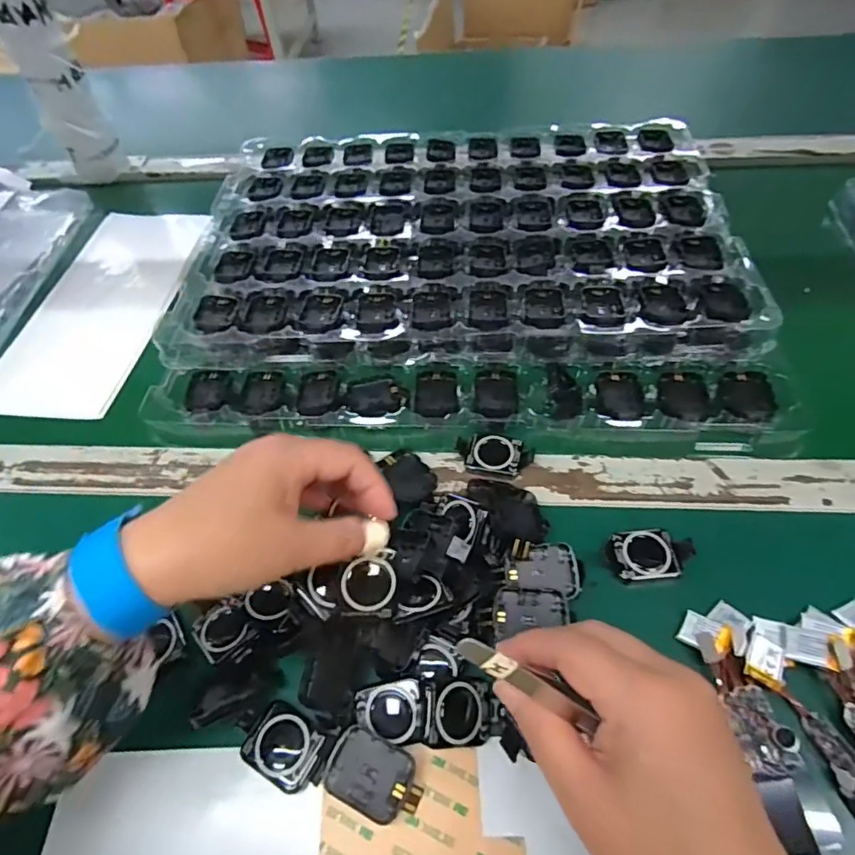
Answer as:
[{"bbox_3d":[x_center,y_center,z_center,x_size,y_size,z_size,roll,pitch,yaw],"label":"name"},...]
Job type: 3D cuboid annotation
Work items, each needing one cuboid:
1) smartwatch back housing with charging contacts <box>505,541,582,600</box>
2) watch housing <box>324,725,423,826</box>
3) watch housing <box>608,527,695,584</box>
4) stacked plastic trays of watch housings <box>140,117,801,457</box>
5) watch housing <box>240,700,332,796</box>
[{"bbox_3d":[0.069,0.082,0.320,0.043,0.012,0.030,12,60,-3],"label":"smartwatch back housing with charging contacts"},{"bbox_3d":[-0.026,0.179,0.275,0.047,0.015,0.032,19,56,17],"label":"watch housing"},{"bbox_3d":[0.139,0.078,0.336,0.048,0.010,0.031,-4,52,0],"label":"watch housing"},{"bbox_3d":[0.027,-0.166,0.509,0.483,0.042,0.414,2,52,4],"label":"stacked plastic trays of watch housings"},{"bbox_3d":[-0.074,0.174,0.290,0.043,0.016,0.031,24,57,20],"label":"watch housing"}]

